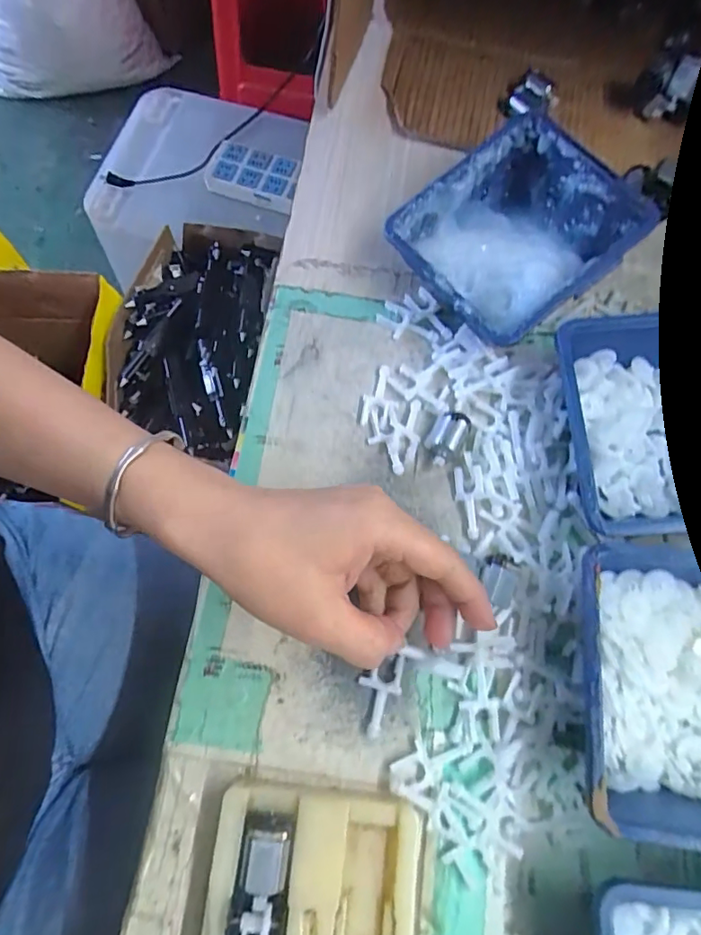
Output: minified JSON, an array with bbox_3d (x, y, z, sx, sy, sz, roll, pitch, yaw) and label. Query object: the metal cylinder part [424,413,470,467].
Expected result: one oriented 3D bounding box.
[{"bbox_3d":[0.055,-0.019,0.302,0.019,0.014,0.031,34,73,8],"label":"metal cylinder part"}]

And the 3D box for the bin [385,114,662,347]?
[{"bbox_3d":[0.099,-0.138,0.324,0.125,0.056,0.108,-37,76,-12],"label":"bin"}]

